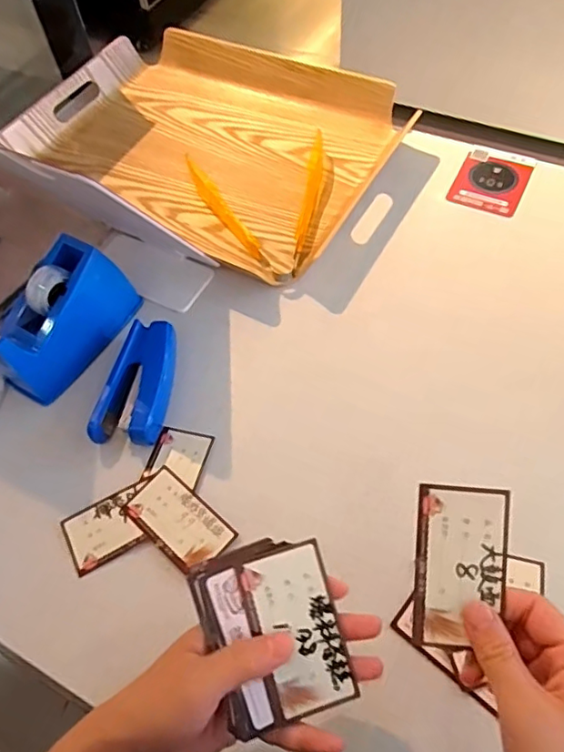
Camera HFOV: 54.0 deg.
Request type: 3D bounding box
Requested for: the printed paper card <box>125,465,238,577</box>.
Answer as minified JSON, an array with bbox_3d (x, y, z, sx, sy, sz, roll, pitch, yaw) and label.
[{"bbox_3d":[-0.083,0.116,0.444,0.086,0.004,0.049,37,67,23],"label":"printed paper card"}]

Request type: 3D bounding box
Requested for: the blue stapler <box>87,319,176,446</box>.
[{"bbox_3d":[-0.126,0.006,0.497,0.051,0.026,0.117,8,59,9],"label":"blue stapler"}]

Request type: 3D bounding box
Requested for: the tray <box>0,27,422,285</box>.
[{"bbox_3d":[-0.068,-0.281,0.660,0.394,0.042,0.312,27,64,19],"label":"tray"}]

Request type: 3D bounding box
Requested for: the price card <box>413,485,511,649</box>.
[{"bbox_3d":[0.100,0.105,0.308,0.048,0.004,0.086,4,86,7],"label":"price card"}]

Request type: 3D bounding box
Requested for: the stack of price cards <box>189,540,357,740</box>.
[{"bbox_3d":[-0.006,0.140,0.308,0.073,0.005,0.089,-14,82,-9],"label":"stack of price cards"}]

